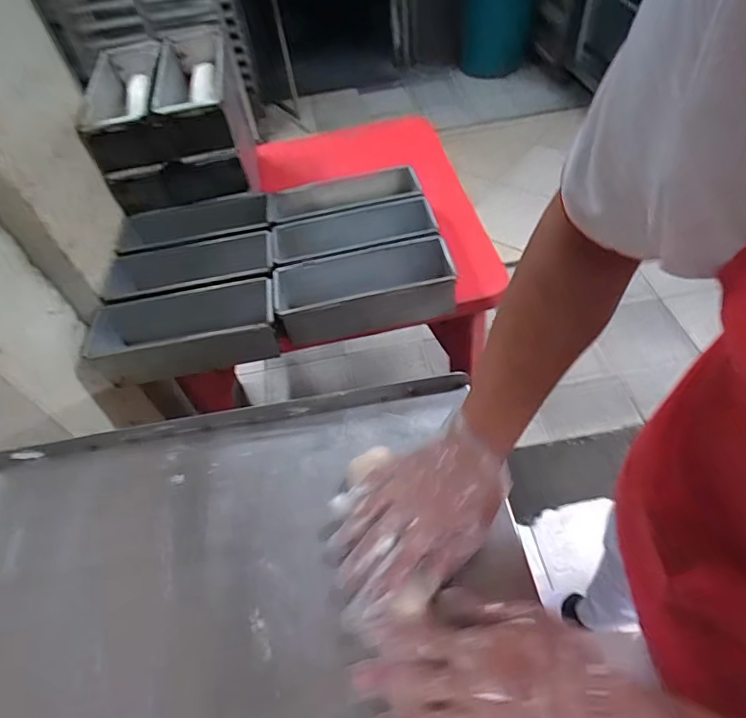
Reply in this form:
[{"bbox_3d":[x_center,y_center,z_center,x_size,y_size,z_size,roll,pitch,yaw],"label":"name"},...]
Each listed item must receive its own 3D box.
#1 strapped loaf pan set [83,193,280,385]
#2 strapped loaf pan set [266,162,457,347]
[{"bbox_3d":[-0.360,-0.169,0.960,0.314,0.103,0.434,-12,51,-5],"label":"strapped loaf pan set"},{"bbox_3d":[-0.036,-0.231,0.957,0.318,0.097,0.405,-10,51,-4],"label":"strapped loaf pan set"}]

